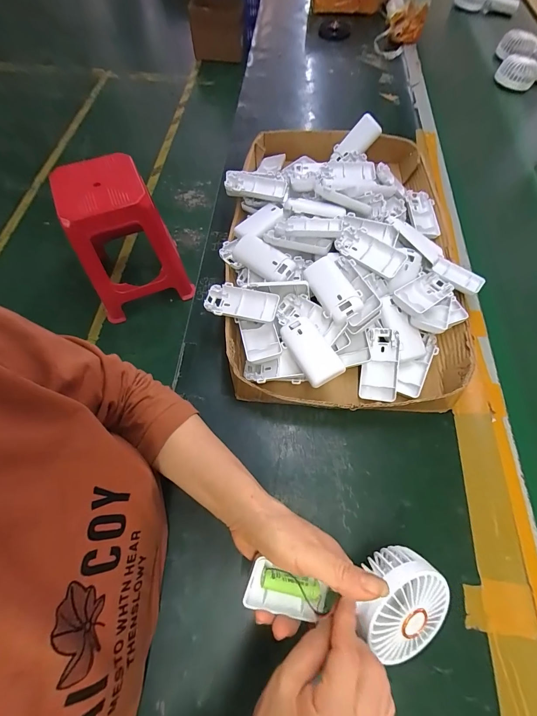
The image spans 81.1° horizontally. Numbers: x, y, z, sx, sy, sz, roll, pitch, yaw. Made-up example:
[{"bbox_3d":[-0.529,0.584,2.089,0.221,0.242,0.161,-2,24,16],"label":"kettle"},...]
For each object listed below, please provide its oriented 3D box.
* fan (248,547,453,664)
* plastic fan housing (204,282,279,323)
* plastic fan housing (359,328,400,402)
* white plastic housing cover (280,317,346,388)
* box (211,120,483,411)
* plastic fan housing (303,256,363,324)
[{"bbox_3d":[0.069,0.213,0.268,0.178,0.055,0.091,6,93,-1],"label":"fan"},{"bbox_3d":[-0.035,-0.074,0.417,0.094,0.011,0.047,8,63,4],"label":"plastic fan housing"},{"bbox_3d":[0.147,0.009,0.414,0.043,0.024,0.095,10,78,5],"label":"plastic fan housing"},{"bbox_3d":[0.051,-0.009,0.382,0.041,0.023,0.092,-23,65,-12],"label":"white plastic housing cover"},{"bbox_3d":[0.115,-0.178,0.496,0.364,0.089,0.533,4,63,2],"label":"box"},{"bbox_3d":[0.084,-0.087,0.415,0.044,0.025,0.094,-32,61,17],"label":"plastic fan housing"}]

